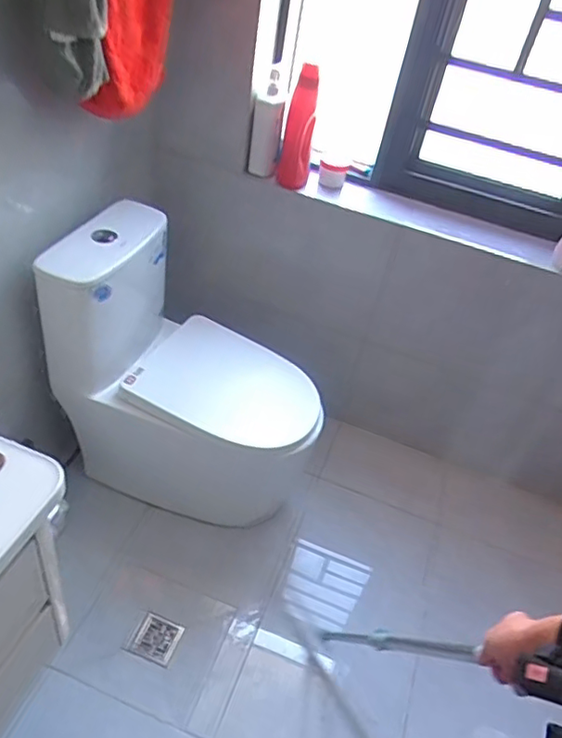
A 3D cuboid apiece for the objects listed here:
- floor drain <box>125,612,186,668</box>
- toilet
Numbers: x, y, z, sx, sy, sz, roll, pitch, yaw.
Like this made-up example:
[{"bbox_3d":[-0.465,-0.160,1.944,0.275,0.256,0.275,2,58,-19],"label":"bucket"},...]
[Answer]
[{"bbox_3d":[-0.309,0.676,1.461,0.107,0.016,0.108,19,47,12],"label":"floor drain"},{"bbox_3d":[-0.229,0.030,1.588,0.654,0.781,0.403,15,46,9],"label":"toilet"}]

